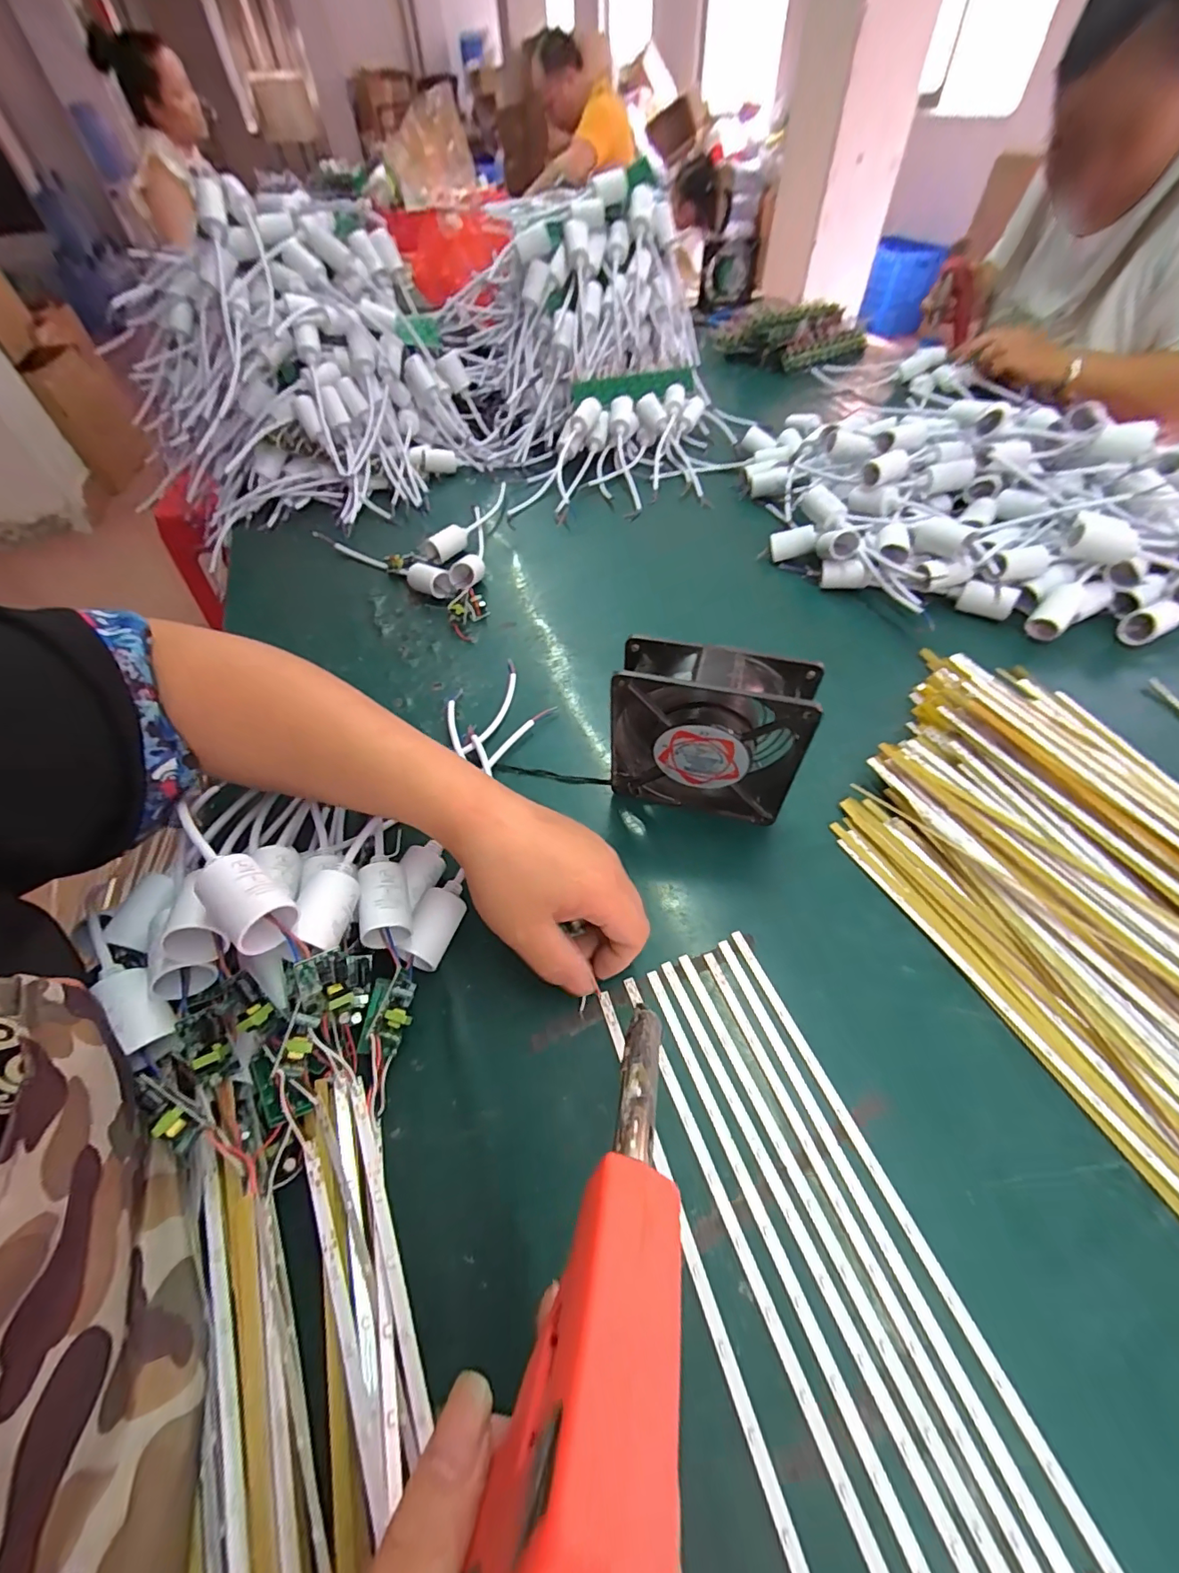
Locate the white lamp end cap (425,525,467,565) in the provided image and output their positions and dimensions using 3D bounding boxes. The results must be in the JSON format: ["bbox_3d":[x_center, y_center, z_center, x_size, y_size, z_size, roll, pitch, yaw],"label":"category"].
[{"bbox_3d":[-0.161,-0.279,0.601,0.023,0.027,0.054,34,62,25],"label":"white lamp end cap"}]

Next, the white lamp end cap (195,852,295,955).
[{"bbox_3d":[-0.161,0.056,0.249,0.042,0.033,0.028,35,62,25],"label":"white lamp end cap"}]

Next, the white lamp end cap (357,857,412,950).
[{"bbox_3d":[-0.116,0.065,0.299,0.024,0.026,0.048,-12,54,-6],"label":"white lamp end cap"}]

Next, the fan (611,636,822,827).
[{"bbox_3d":[0.078,-0.032,0.345,0.122,0.120,0.039,12,54,10],"label":"fan"}]

